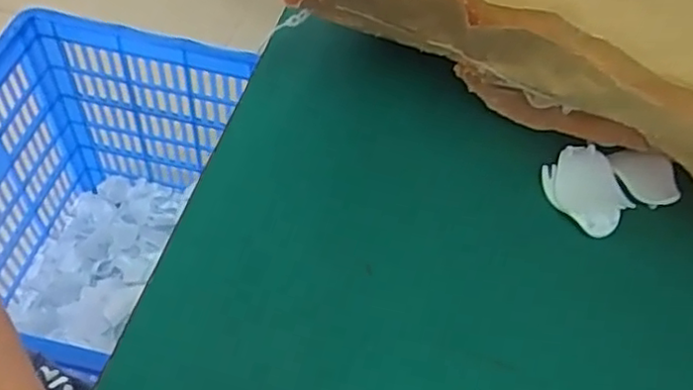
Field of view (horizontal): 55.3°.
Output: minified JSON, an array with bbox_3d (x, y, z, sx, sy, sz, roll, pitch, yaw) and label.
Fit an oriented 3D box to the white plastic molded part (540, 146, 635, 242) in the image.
[{"bbox_3d":[0.139,-0.002,0.379,0.045,0.013,0.050,-28,61,-23],"label":"white plastic molded part"}]

